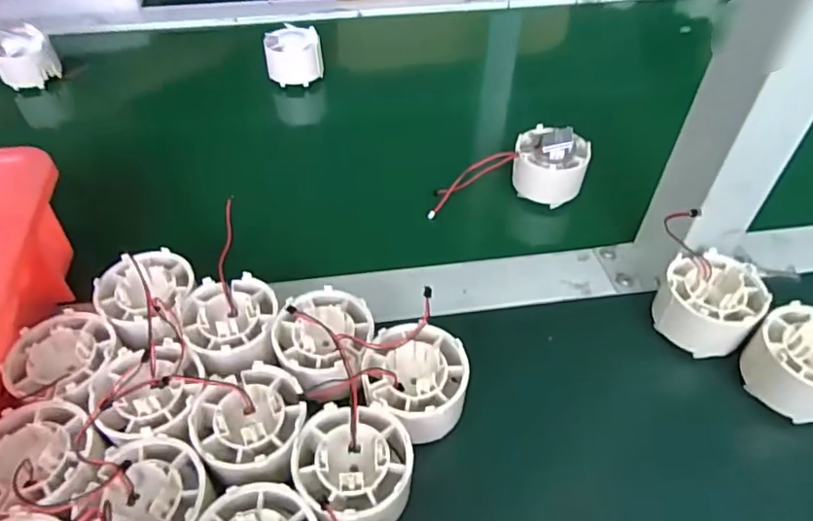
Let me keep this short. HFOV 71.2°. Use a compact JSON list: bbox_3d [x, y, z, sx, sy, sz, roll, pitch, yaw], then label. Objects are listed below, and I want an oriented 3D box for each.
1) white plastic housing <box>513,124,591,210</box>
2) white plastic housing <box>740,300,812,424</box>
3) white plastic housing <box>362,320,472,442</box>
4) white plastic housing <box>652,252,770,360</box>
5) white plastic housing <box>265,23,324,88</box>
[{"bbox_3d":[0.104,-0.070,0.413,0.053,0.043,0.046,15,49,14],"label":"white plastic housing"},{"bbox_3d":[0.207,0.053,0.295,0.053,0.035,0.050,0,47,0],"label":"white plastic housing"},{"bbox_3d":[0.005,0.062,0.285,0.050,0.034,0.051,0,47,0],"label":"white plastic housing"},{"bbox_3d":[0.170,0.026,0.322,0.050,0.033,0.056,22,51,20],"label":"white plastic housing"},{"bbox_3d":[-0.105,-0.193,0.531,0.050,0.040,0.038,-8,47,-6],"label":"white plastic housing"}]

